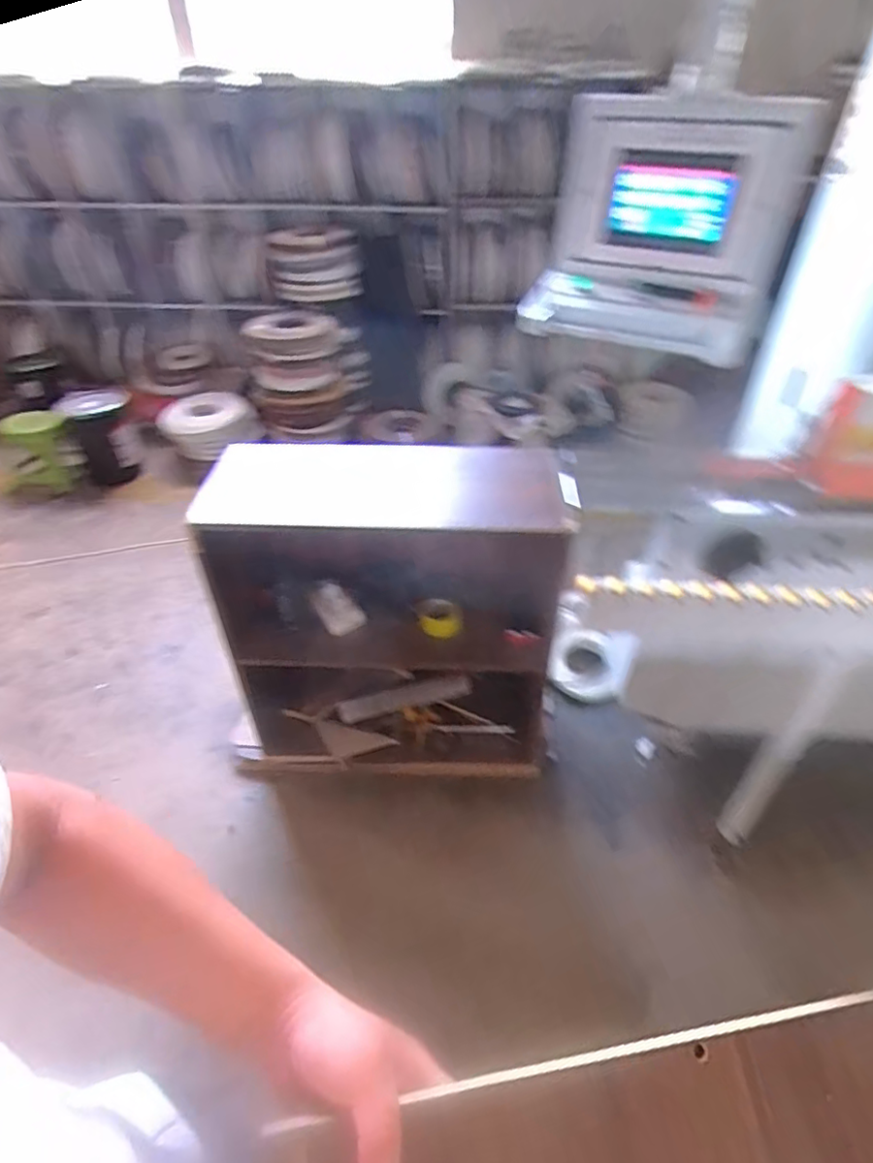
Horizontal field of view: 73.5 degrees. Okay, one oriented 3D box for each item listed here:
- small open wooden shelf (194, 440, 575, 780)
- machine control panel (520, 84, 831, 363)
[{"bbox_3d":[-0.143,0.086,1.594,0.903,0.800,0.413,0,40,-1],"label":"small open wooden shelf"},{"bbox_3d":[0.501,-0.813,1.330,0.530,0.434,0.415,15,43,16],"label":"machine control panel"}]

